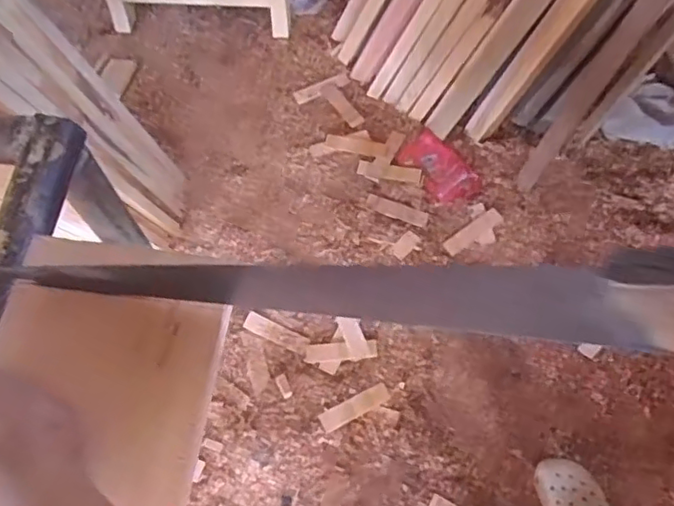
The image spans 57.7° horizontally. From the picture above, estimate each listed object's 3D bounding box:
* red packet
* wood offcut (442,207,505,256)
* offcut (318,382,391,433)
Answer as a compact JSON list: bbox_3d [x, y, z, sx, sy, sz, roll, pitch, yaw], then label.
[{"bbox_3d":[0.241,-0.199,1.455,0.118,0.021,0.193,-39,75,-17],"label":"red packet"},{"bbox_3d":[0.311,-0.050,1.400,0.149,0.008,0.042,-36,74,-3],"label":"wood offcut"},{"bbox_3d":[0.037,0.311,1.241,0.152,0.005,0.039,-26,71,-13],"label":"offcut"}]

